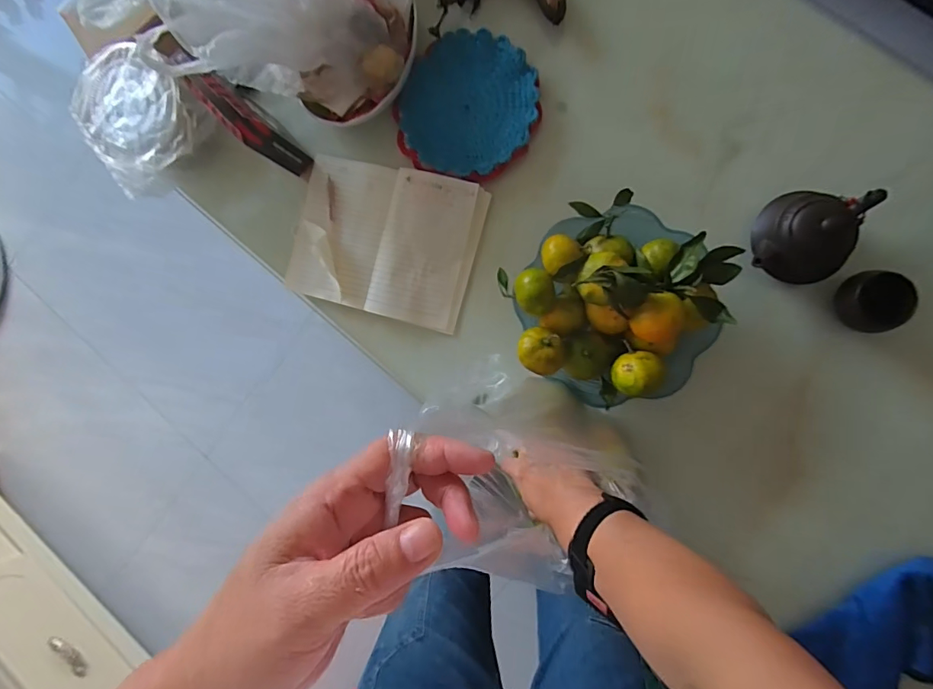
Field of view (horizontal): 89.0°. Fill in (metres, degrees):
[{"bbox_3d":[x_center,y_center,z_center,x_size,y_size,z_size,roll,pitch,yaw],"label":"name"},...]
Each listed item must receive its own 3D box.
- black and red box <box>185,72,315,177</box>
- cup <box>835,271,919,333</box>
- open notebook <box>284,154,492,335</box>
[{"bbox_3d":[-0.272,-0.281,0.604,0.107,0.163,0.038,45,97,6],"label":"black and red box"},{"bbox_3d":[0.459,-0.049,0.537,0.064,0.056,0.065,0,91,9],"label":"cup"},{"bbox_3d":[-0.114,-0.141,0.642,0.250,0.032,0.194,15,93,9],"label":"open notebook"}]

